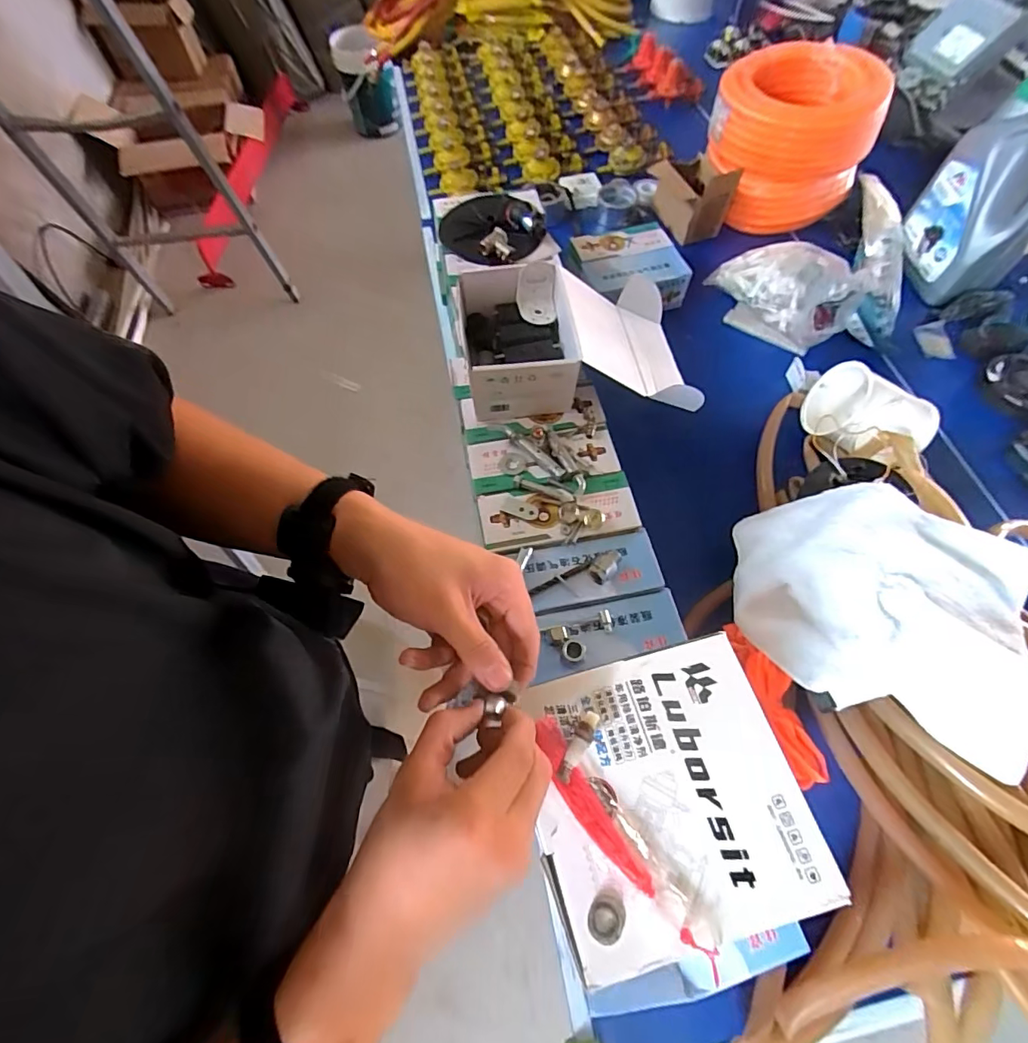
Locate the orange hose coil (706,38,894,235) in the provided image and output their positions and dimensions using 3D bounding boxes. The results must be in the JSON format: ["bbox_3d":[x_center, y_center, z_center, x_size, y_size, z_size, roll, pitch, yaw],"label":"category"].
[{"bbox_3d":[0.544,-0.771,1.029,0.298,0.233,0.286,0,62,0],"label":"orange hose coil"}]

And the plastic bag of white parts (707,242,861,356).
[{"bbox_3d":[0.492,-0.430,0.910,0.247,0.121,0.184,40,69,19],"label":"plastic bag of white parts"}]

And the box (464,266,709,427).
[{"bbox_3d":[0.085,-0.237,0.658,0.303,0.101,0.200,-7,62,-3],"label":"box"}]

